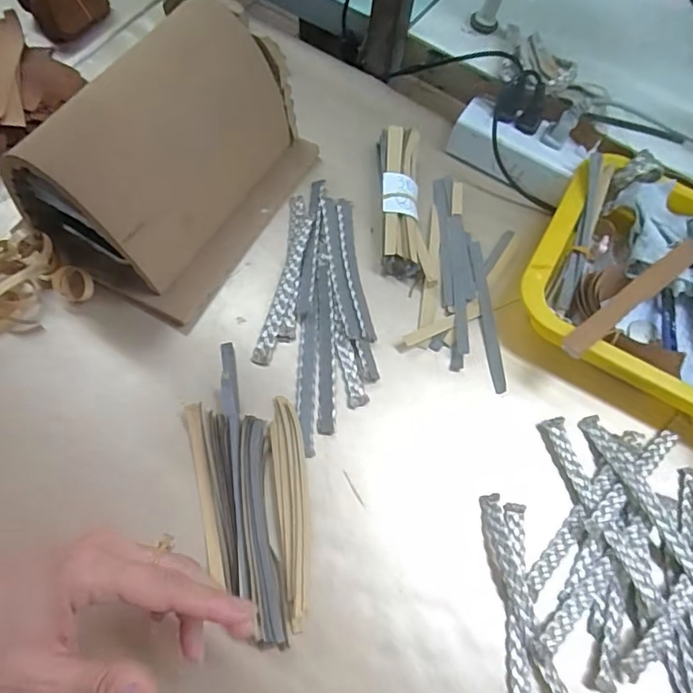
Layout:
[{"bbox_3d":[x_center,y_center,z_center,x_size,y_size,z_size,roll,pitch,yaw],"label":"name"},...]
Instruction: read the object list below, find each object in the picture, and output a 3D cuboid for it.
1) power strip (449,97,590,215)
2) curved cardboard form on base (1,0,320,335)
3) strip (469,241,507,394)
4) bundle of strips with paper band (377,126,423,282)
[{"bbox_3d":[0.153,-0.178,0.471,0.127,0.034,0.058,36,67,11],"label":"power strip"},{"bbox_3d":[-0.127,-0.143,0.395,0.130,0.113,0.203,29,66,8],"label":"curved cardboard form on base"},{"bbox_3d":[0.114,-0.026,0.425,0.012,0.007,0.132,-2,66,-7],"label":"strip"},{"bbox_3d":[0.046,-0.125,0.448,0.033,0.027,0.138,2,65,-5],"label":"bundle of strips with paper band"}]

